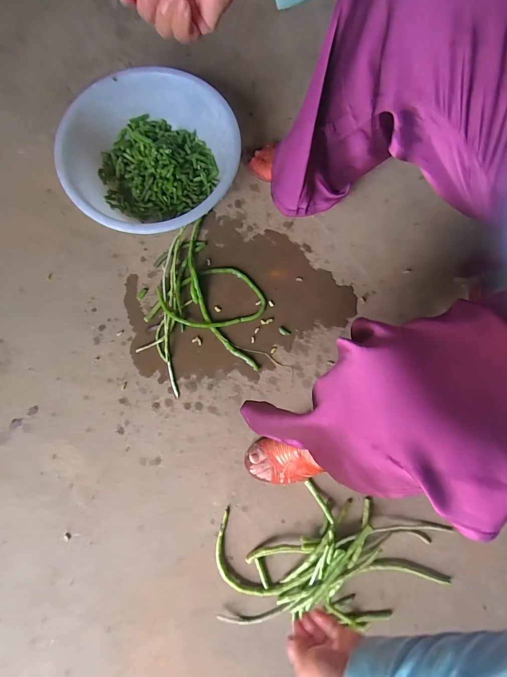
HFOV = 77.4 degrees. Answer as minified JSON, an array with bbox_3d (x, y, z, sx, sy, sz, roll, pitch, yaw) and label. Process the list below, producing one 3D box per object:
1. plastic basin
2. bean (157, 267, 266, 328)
[{"bbox_3d":[-0.192,-0.355,0.650,0.313,0.119,0.337,0,79,0],"label":"plastic basin"},{"bbox_3d":[-0.085,-0.083,0.649,0.204,0.018,0.124,-14,80,-2],"label":"bean"}]

